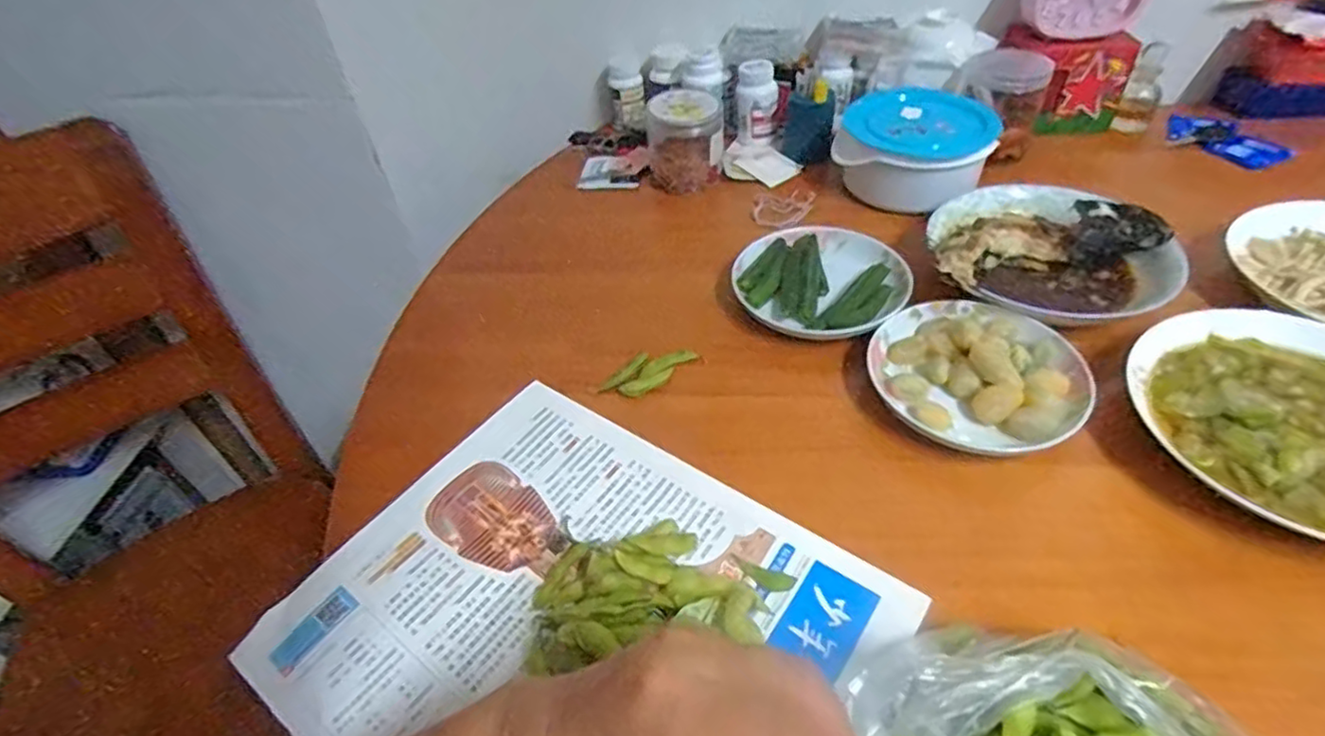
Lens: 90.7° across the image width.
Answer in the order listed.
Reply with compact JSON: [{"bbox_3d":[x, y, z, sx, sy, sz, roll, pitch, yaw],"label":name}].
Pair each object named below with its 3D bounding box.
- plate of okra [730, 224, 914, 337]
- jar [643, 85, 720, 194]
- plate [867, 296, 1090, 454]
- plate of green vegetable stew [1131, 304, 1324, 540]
[{"bbox_3d":[0.151,-0.085,0.610,0.152,0.030,0.153,-3,44,3],"label":"plate of okra"},{"bbox_3d":[0.023,-0.265,0.762,0.079,0.086,0.080,-3,44,3],"label":"jar"},{"bbox_3d":[0.240,-0.005,0.497,0.148,0.037,0.139,-3,44,3],"label":"plate"},{"bbox_3d":[0.434,0.035,0.441,0.199,0.028,0.184,-3,44,3],"label":"plate of green vegetable stew"}]

